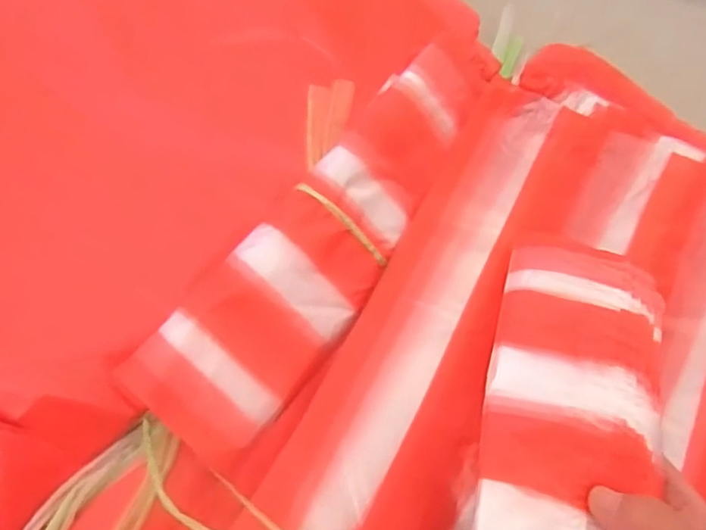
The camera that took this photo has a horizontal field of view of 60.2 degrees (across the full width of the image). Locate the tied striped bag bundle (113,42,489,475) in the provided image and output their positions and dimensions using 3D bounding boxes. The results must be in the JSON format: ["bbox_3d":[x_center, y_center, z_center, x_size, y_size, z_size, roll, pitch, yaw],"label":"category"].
[{"bbox_3d":[-0.011,-0.018,0.378,0.081,0.022,0.295,37,77,10],"label":"tied striped bag bundle"}]

